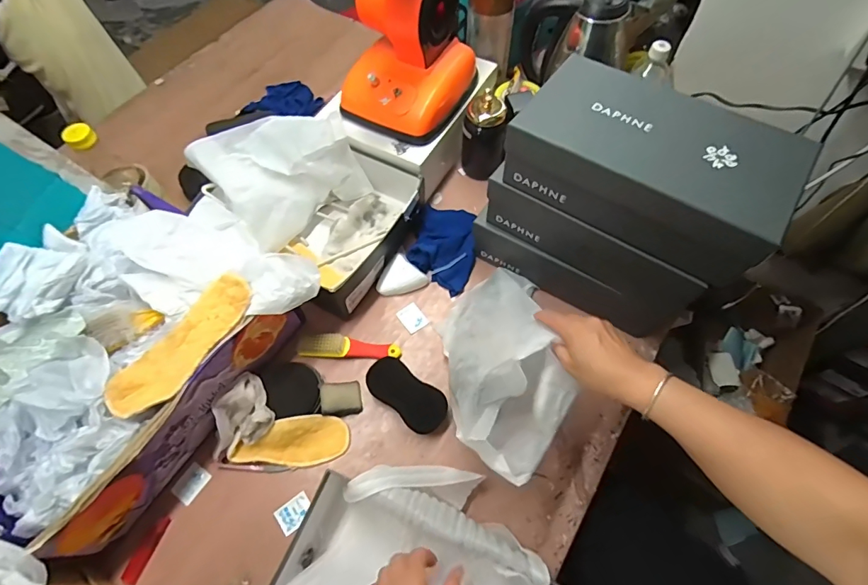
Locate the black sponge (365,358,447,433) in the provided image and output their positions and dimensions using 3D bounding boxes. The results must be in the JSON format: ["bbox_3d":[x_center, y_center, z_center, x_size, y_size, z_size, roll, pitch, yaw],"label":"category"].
[{"bbox_3d":[-0.040,0.148,0.640,0.126,0.028,0.060,34,68,17],"label":"black sponge"}]

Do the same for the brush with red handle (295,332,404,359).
[{"bbox_3d":[-0.130,0.082,0.677,0.153,0.021,0.037,1,63,2],"label":"brush with red handle"}]

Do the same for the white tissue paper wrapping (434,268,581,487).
[{"bbox_3d":[0.090,0.076,0.595,0.145,0.136,0.326,-3,33,0],"label":"white tissue paper wrapping"}]

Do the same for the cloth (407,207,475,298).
[{"bbox_3d":[0.014,-0.075,0.756,0.112,0.042,0.162,5,63,3],"label":"cloth"}]

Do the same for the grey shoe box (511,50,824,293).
[{"bbox_3d":[0.249,-0.150,0.518,0.294,0.106,0.145,32,67,16],"label":"grey shoe box"}]

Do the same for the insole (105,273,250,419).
[{"bbox_3d":[-0.302,0.064,0.540,0.075,0.017,0.197,40,73,12],"label":"insole"}]

